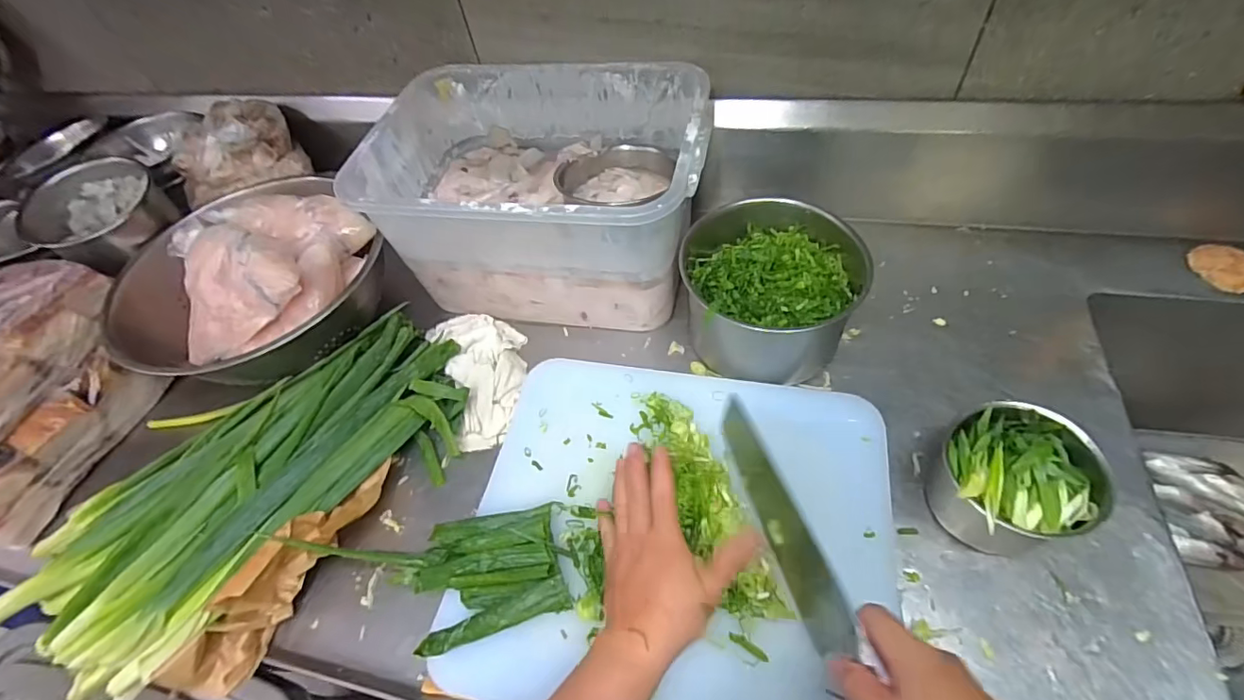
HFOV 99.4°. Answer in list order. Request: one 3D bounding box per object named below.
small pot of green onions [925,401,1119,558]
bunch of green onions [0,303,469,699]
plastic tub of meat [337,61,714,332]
[{"bbox_3d":[0.340,0.118,0.477,0.118,0.100,0.111,-4,54,5],"label":"small pot of green onions"},{"bbox_3d":[-0.377,0.137,0.554,0.438,0.063,0.233,-32,57,-15],"label":"bunch of green onions"},{"bbox_3d":[-0.100,-0.206,0.668,0.381,0.205,0.275,6,56,12],"label":"plastic tub of meat"}]

